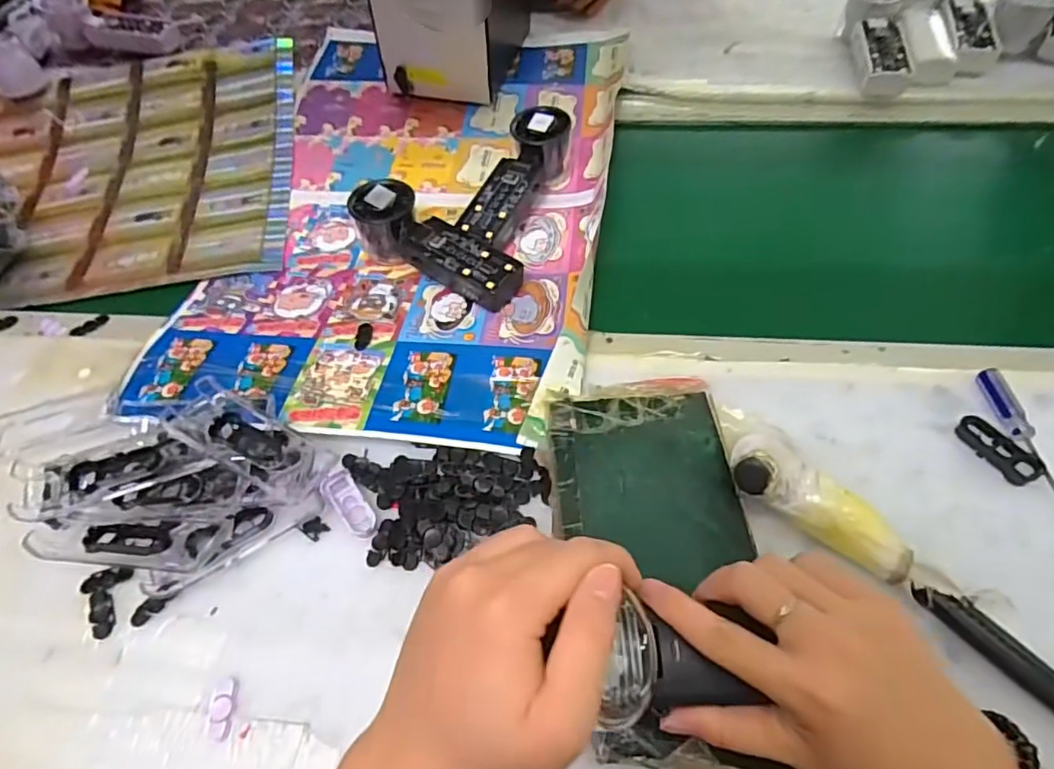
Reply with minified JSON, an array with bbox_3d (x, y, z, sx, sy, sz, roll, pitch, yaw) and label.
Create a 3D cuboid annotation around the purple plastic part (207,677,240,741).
[{"bbox_3d":[-0.164,0.173,0.310,0.013,0.005,0.030,-5,53,-1],"label":"purple plastic part"}]

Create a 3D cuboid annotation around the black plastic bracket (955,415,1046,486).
[{"bbox_3d":[0.302,0.040,0.369,0.024,0.012,0.050,-26,56,-16],"label":"black plastic bracket"}]

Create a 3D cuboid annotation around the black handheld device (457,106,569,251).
[{"bbox_3d":[-0.009,-0.187,0.526,0.053,0.053,0.149,17,56,15],"label":"black handheld device"}]

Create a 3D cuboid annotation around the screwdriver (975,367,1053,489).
[{"bbox_3d":[0.320,0.041,0.366,0.015,0.011,0.120,-3,53,1],"label":"screwdriver"}]

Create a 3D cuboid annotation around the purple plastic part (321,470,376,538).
[{"bbox_3d":[-0.115,0.077,0.373,0.018,0.006,0.050,-31,58,-19],"label":"purple plastic part"}]

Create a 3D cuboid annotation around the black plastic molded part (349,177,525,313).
[{"bbox_3d":[-0.079,-0.120,0.495,0.156,0.052,0.052,28,60,22],"label":"black plastic molded part"}]

